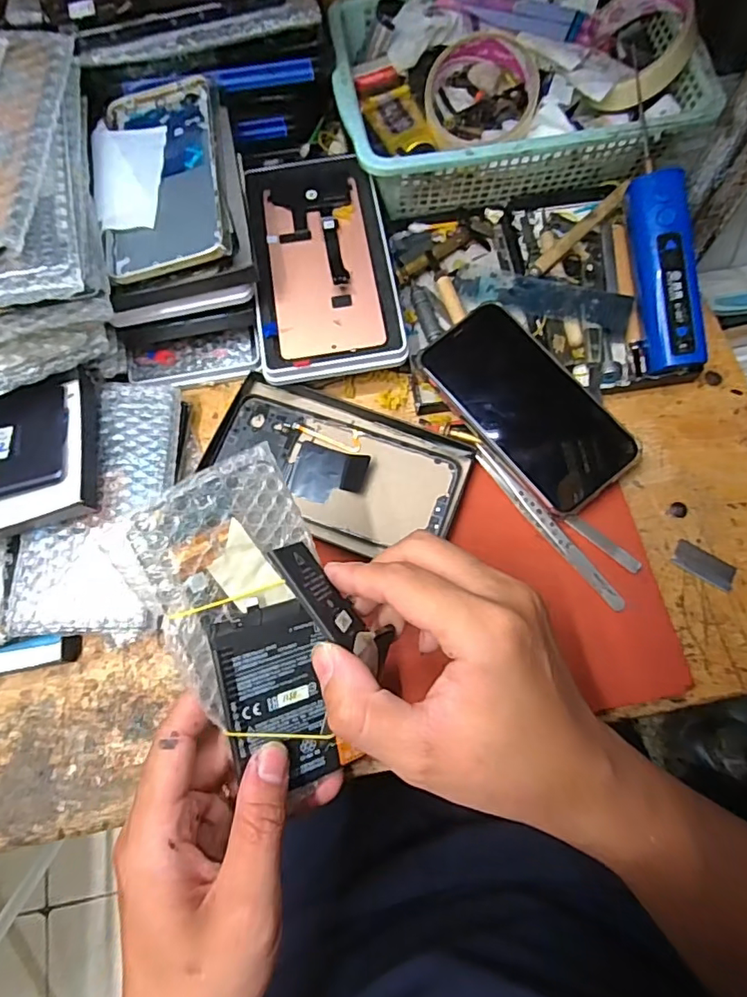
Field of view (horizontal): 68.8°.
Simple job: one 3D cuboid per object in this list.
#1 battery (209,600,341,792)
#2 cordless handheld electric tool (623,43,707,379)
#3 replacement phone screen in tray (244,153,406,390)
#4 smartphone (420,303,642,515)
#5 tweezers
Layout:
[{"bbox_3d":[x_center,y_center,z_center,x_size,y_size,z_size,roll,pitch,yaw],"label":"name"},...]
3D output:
[{"bbox_3d":[-0.045,0.096,0.260,0.050,0.004,0.090,-10,98,-26],"label":"battery"},{"bbox_3d":[0.198,-0.187,0.376,0.032,0.030,0.196,-9,91,-1],"label":"cordless handheld electric tool"},{"bbox_3d":[-0.037,-0.171,0.397,0.098,0.010,0.180,-7,73,-1],"label":"replacement phone screen in tray"},{"bbox_3d":[0.102,-0.062,0.365,0.072,0.006,0.148,-41,76,-2],"label":"smartphone"},{"bbox_3d":[0.112,0.017,0.351,0.011,0.007,0.132,-36,73,-10],"label":"tweezers"}]

